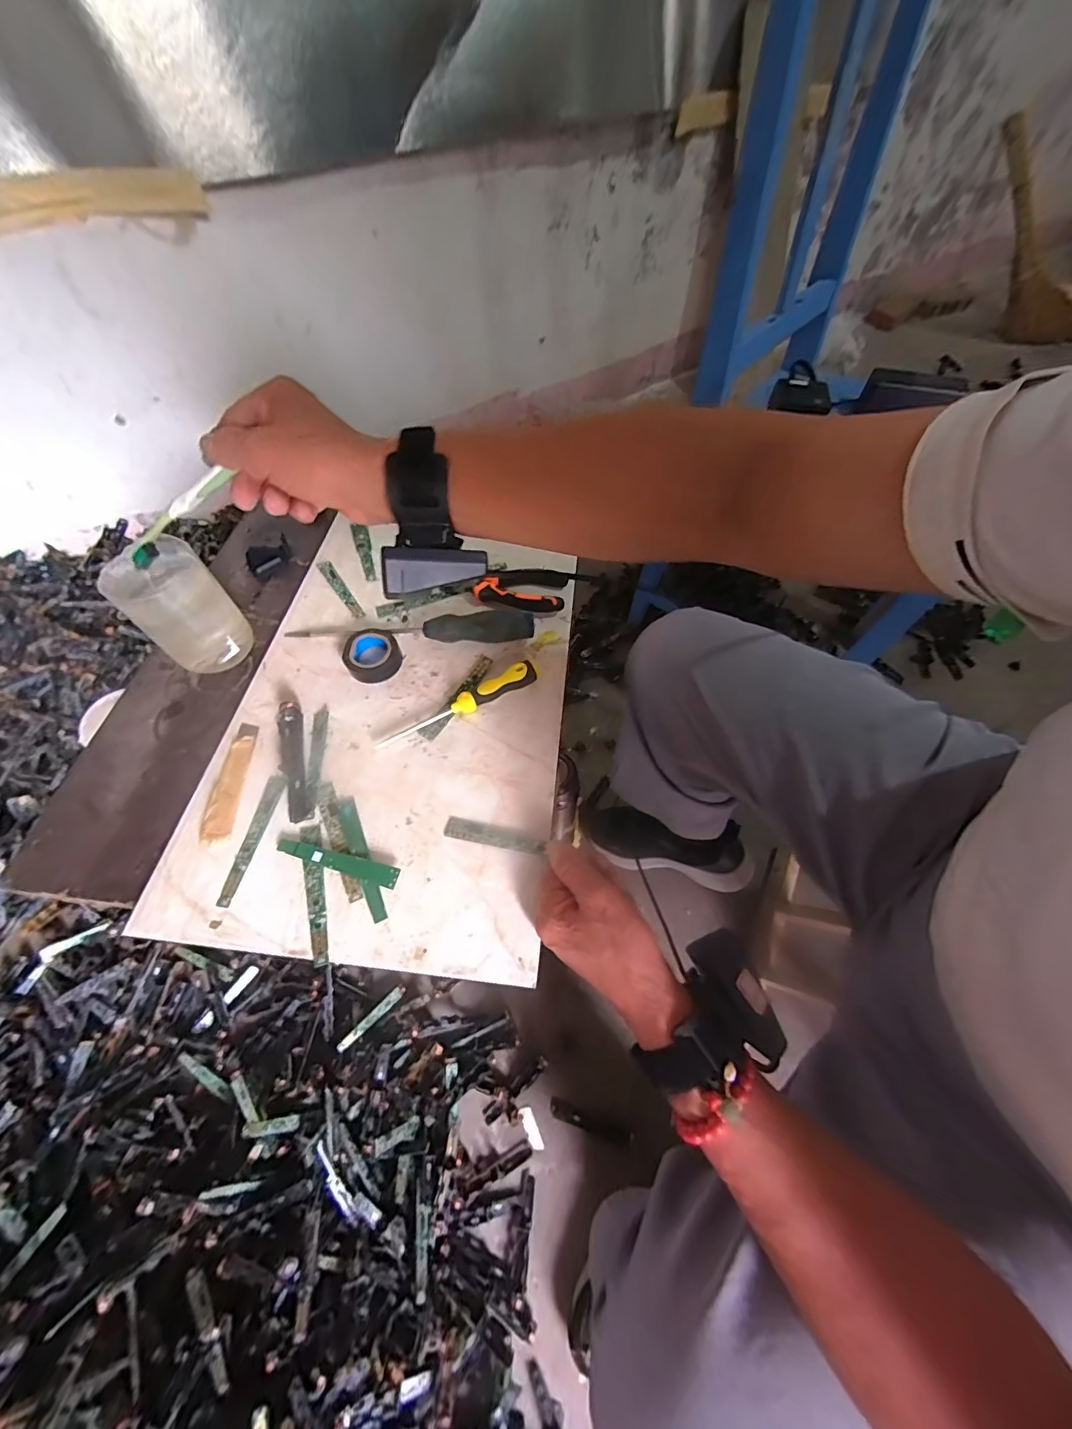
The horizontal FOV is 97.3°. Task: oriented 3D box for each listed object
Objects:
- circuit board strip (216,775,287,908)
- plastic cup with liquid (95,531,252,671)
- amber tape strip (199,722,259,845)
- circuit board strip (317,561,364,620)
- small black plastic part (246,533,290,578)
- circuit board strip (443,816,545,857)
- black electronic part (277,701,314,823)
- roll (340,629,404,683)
[{"bbox_3d":[-0.222,0.095,0.368,0.013,0.007,0.100,7,58,5],"label":"circuit board strip"},{"bbox_3d":[-0.321,-0.095,0.434,0.068,0.105,0.076,40,66,21],"label":"plastic cup with liquid"},{"bbox_3d":[-0.252,0.053,0.390,0.023,0.005,0.104,-3,58,-1],"label":"amber tape strip"},{"bbox_3d":[-0.210,-0.137,0.508,0.013,0.004,0.104,-32,63,-18],"label":"circuit board strip"},{"bbox_3d":[-0.299,-0.176,0.527,0.049,0.023,0.028,-31,63,-18],"label":"small black plastic part"},{"bbox_3d":[-0.032,0.094,0.364,0.078,0.004,0.016,11,57,12],"label":"circuit board strip"},{"bbox_3d":[-0.204,0.039,0.395,0.020,0.007,0.107,-16,66,-8],"label":"black electronic part"},{"bbox_3d":[-0.157,-0.056,0.451,0.043,0.024,0.048,35,64,20],"label":"roll"}]

